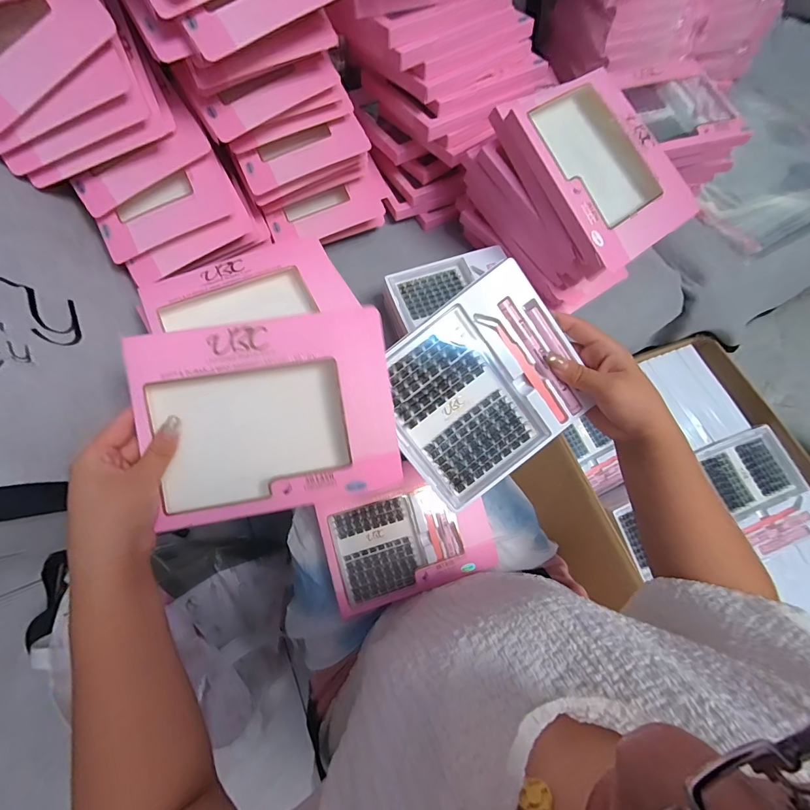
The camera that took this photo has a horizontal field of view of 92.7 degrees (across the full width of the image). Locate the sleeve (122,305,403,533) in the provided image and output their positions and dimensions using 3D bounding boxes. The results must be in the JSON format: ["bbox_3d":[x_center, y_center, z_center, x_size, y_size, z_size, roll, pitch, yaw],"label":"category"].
[{"bbox_3d":[-0.113,0.009,0.326,0.202,0.017,0.157,-9,95,-3],"label":"sleeve"}]

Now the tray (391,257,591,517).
[{"bbox_3d":[0.069,-0.013,0.343,0.171,0.020,0.156,-37,99,4],"label":"tray"}]

